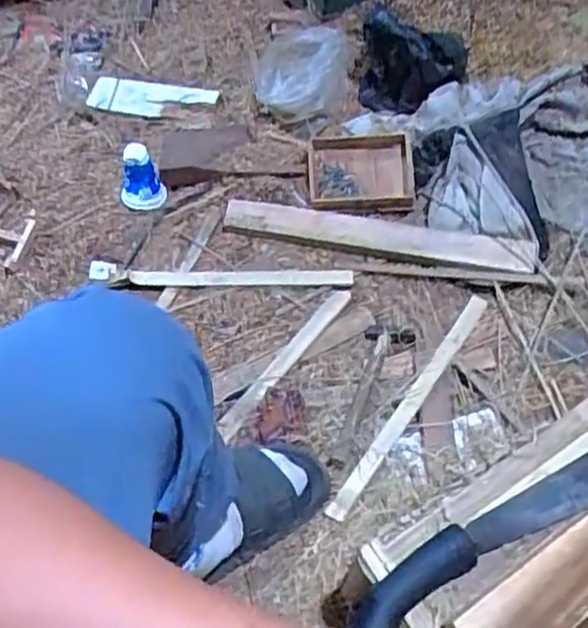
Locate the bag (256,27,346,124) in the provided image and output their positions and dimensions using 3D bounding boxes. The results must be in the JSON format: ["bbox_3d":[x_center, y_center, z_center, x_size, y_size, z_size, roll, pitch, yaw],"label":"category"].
[{"bbox_3d":[0.013,-0.402,1.115,0.148,0.084,0.161,2,58,1],"label":"bag"}]

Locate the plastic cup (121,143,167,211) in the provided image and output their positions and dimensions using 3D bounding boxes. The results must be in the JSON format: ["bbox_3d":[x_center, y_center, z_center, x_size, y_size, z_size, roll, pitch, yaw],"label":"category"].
[{"bbox_3d":[-0.242,-0.218,1.038,0.070,0.082,0.082,-15,60,-10],"label":"plastic cup"}]

